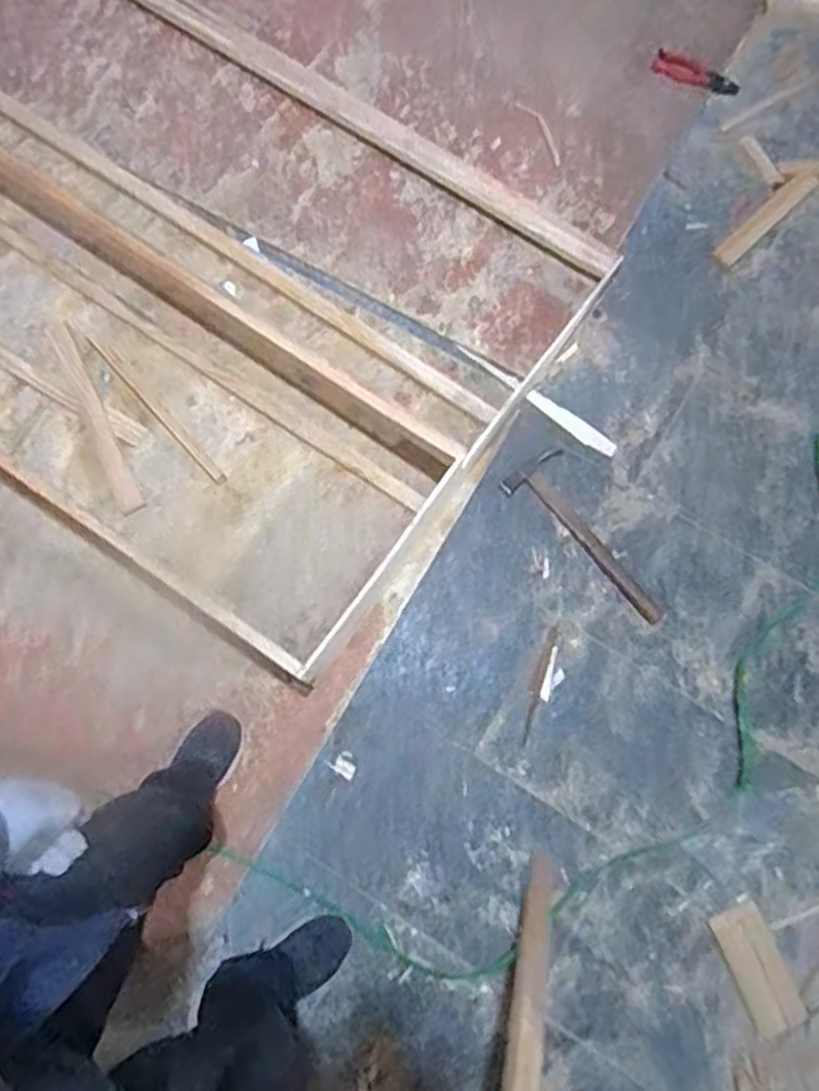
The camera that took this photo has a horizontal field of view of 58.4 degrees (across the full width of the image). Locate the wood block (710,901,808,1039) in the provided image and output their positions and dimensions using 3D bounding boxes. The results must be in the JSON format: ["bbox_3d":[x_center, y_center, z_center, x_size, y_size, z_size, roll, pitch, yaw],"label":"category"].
[{"bbox_3d":[0.592,0.717,1.243,0.093,0.017,0.194,-25,87,-6],"label":"wood block"}]

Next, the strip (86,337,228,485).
[{"bbox_3d":[-0.510,-0.279,1.466,0.024,0.005,0.417,-42,76,-10],"label":"strip"}]

